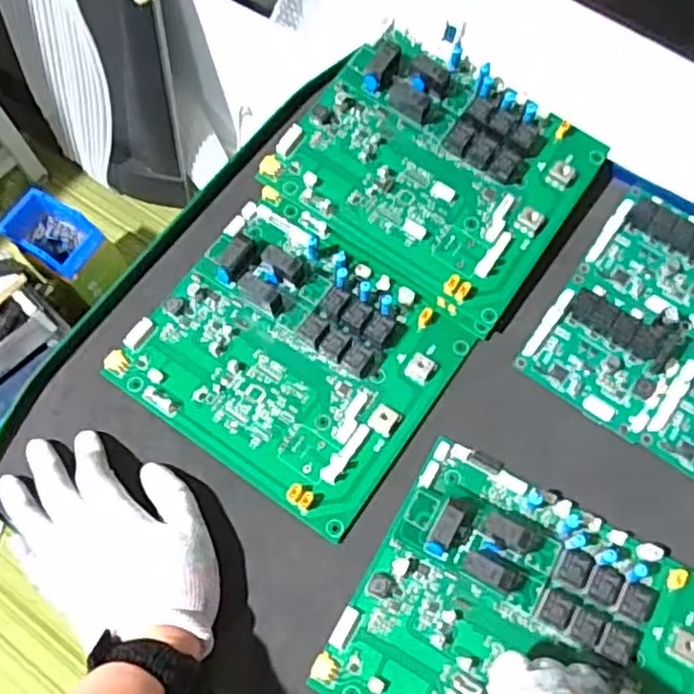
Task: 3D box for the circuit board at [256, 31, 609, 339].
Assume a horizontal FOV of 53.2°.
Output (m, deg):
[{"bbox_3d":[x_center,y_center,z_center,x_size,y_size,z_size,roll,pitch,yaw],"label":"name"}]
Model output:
[{"bbox_3d":[0.065,-0.133,0.505,0.203,0.024,0.166,34,81,6],"label":"circuit board"}]

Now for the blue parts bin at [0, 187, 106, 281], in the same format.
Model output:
[{"bbox_3d":[-0.536,-0.206,1.262,0.164,0.063,0.113,33,73,15],"label":"blue parts bin"}]

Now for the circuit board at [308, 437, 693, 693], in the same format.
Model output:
[{"bbox_3d":[0.108,0.169,0.403,0.200,0.028,0.171,27,71,13],"label":"circuit board"}]

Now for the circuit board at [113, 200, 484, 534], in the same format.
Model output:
[{"bbox_3d":[-0.040,0.001,0.477,0.204,0.029,0.173,32,72,15],"label":"circuit board"}]

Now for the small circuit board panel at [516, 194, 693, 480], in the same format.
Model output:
[{"bbox_3d":[0.243,-0.008,0.476,0.185,0.022,0.177,33,73,15],"label":"small circuit board panel"}]

